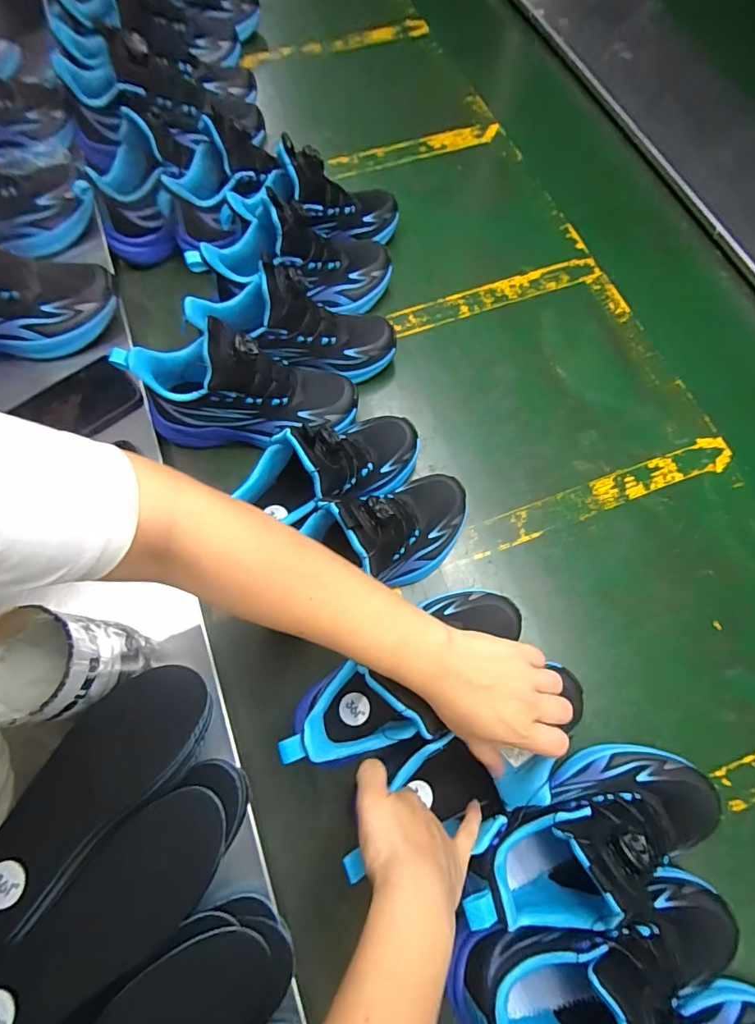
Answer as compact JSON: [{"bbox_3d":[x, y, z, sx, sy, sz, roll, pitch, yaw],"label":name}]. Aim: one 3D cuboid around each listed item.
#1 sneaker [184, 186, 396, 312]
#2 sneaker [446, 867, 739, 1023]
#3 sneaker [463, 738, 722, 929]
[{"bbox_3d":[-0.090,-0.298,0.546,0.234,0.111,0.088,-5,69,-27],"label":"sneaker"},{"bbox_3d":[0.163,0.329,0.334,0.217,0.149,0.077,-14,71,-4],"label":"sneaker"},{"bbox_3d":[0.168,0.252,0.372,0.221,0.129,0.082,-21,72,-7],"label":"sneaker"}]

